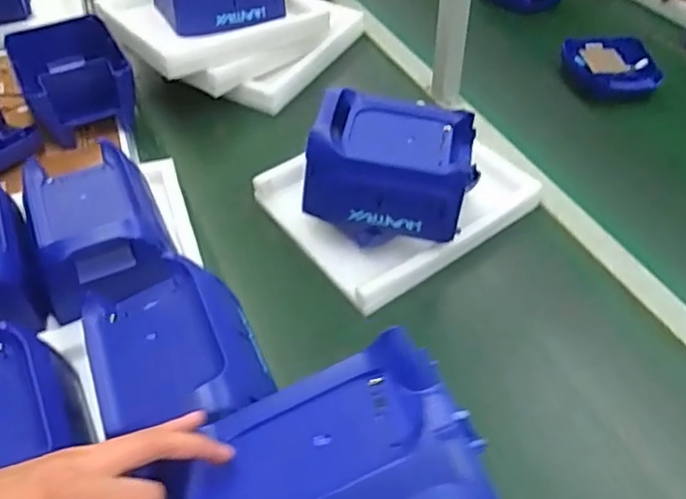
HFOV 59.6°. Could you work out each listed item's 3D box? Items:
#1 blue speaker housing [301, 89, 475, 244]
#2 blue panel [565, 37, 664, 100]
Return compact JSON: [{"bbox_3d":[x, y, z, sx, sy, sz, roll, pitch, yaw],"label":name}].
[{"bbox_3d":[0.063,-0.115,0.823,0.217,0.155,0.150,3,49,2],"label":"blue speaker housing"},{"bbox_3d":[0.526,-0.354,1.183,0.147,0.053,0.193,-4,49,-4],"label":"blue panel"}]

